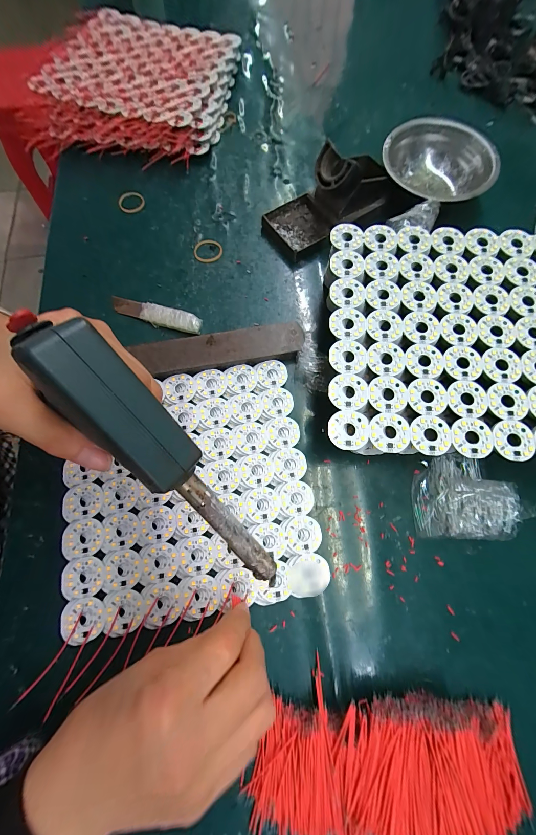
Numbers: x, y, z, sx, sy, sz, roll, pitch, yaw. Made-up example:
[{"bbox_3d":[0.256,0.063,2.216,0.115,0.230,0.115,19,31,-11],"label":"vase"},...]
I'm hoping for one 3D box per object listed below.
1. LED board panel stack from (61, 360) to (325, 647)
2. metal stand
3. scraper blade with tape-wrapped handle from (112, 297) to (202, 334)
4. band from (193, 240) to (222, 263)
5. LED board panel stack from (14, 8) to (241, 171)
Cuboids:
[{"bbox_3d":[-0.074,0.062,0.262,0.215,0.011,0.211,-10,74,-4],"label":"LED board panel stack"},{"bbox_3d":[0.079,-0.259,0.330,0.161,0.069,0.072,-26,75,-9],"label":"metal stand"},{"bbox_3d":[-0.120,-0.110,0.308,0.100,0.011,0.022,13,73,3],"label":"scraper blade with tape-wrapped handle"},{"bbox_3d":[-0.070,-0.195,0.334,0.033,0.004,0.030,-11,74,-4],"label":"band"},{"bbox_3d":[-0.178,-0.453,0.394,0.238,0.048,0.247,7,73,1],"label":"LED board panel stack"}]

